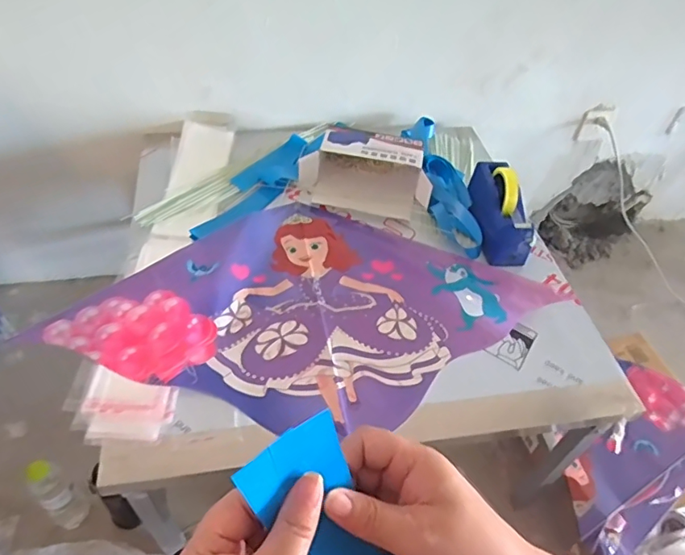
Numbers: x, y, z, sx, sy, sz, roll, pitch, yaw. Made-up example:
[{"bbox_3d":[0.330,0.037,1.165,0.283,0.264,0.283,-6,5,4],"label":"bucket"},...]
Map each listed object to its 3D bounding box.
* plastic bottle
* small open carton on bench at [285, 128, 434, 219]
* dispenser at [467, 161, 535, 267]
[{"bbox_3d":[-0.523,0.397,0.946,0.073,0.196,0.057,32,53,22],"label":"plastic bottle"},{"bbox_3d":[0.053,-0.220,1.068,0.263,0.076,0.183,17,48,9],"label":"small open carton on bench"},{"bbox_3d":[0.297,-0.131,0.983,0.070,0.119,0.203,-5,49,-10],"label":"dispenser"}]

